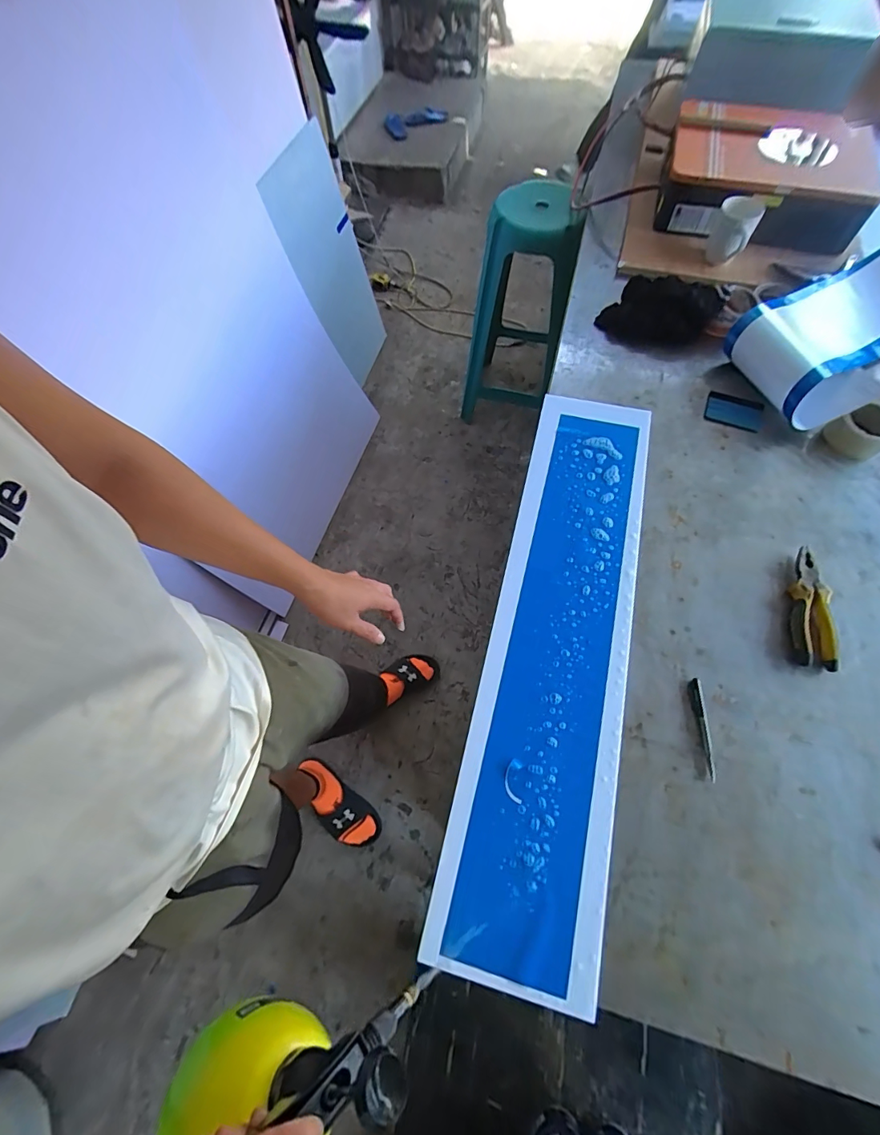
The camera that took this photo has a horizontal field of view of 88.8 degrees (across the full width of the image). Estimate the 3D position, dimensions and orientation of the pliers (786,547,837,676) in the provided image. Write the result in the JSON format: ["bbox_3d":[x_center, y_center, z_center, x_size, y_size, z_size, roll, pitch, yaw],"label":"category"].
[{"bbox_3d":[0.550,0.057,0.671,0.045,0.030,0.184,10,66,6],"label":"pliers"}]

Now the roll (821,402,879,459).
[{"bbox_3d":[0.746,-0.241,0.790,0.085,0.063,0.085,-1,65,2],"label":"roll"}]

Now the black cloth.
[{"bbox_3d":[0.460,-0.542,0.935,0.203,0.080,0.181,38,72,17],"label":"black cloth"}]

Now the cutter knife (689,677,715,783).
[{"bbox_3d":[0.359,0.217,0.609,0.014,0.009,0.128,-1,65,1],"label":"cutter knife"}]

